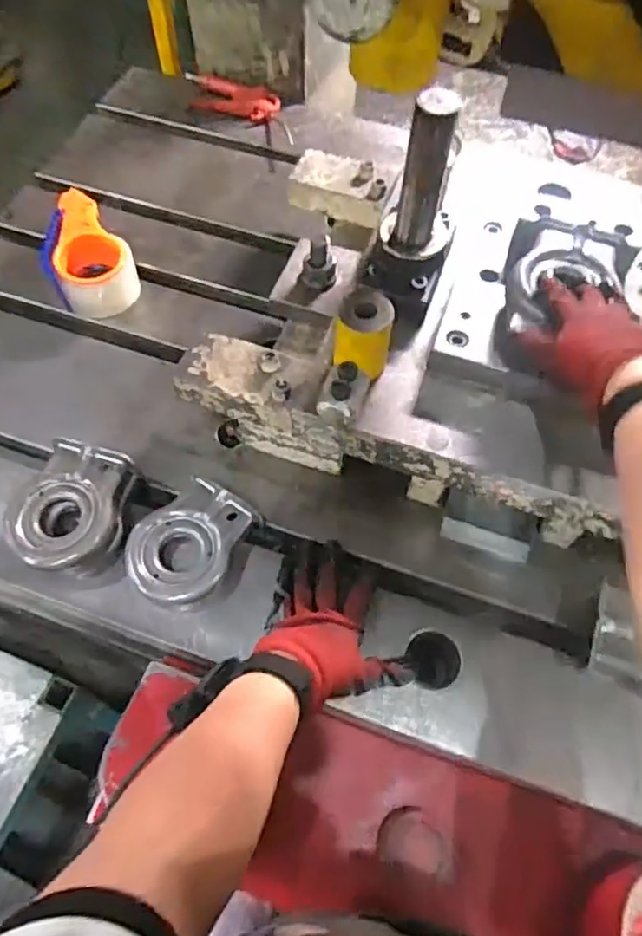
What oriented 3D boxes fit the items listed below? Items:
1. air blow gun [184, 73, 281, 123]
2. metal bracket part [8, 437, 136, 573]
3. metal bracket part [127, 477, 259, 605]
[{"bbox_3d":[-0.140,-0.574,0.959,0.160,0.022,0.064,17,62,8],"label":"air blow gun"},{"bbox_3d":[-0.243,0.040,0.603,0.108,0.074,0.125,14,62,6],"label":"metal bracket part"},{"bbox_3d":[-0.130,0.071,0.596,0.092,0.041,0.117,28,64,13],"label":"metal bracket part"}]

